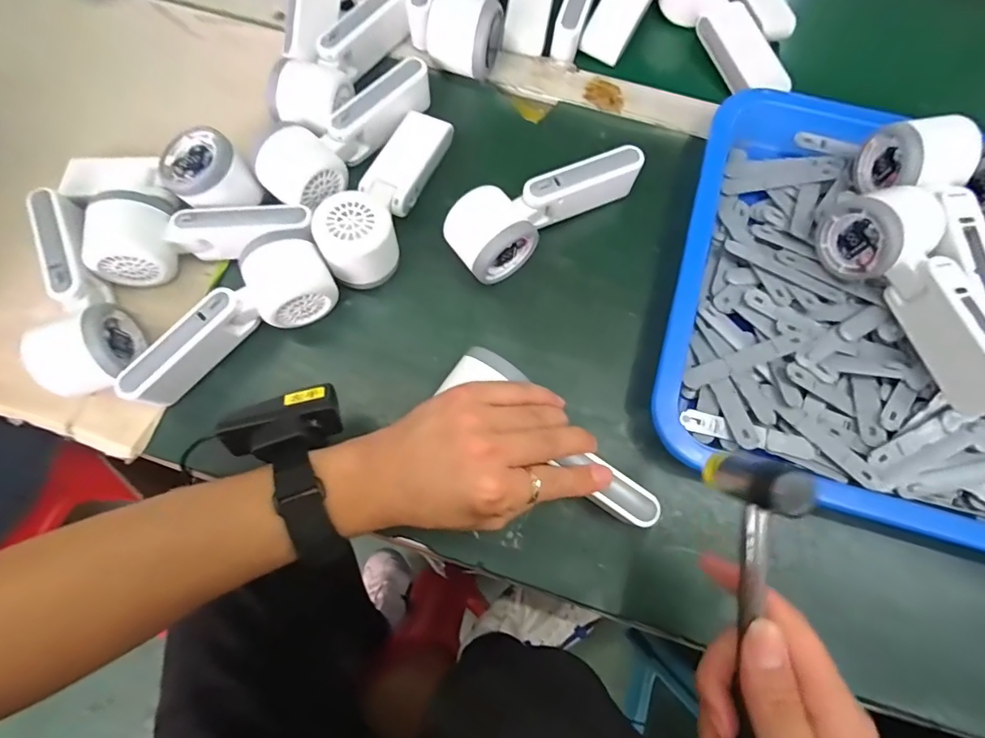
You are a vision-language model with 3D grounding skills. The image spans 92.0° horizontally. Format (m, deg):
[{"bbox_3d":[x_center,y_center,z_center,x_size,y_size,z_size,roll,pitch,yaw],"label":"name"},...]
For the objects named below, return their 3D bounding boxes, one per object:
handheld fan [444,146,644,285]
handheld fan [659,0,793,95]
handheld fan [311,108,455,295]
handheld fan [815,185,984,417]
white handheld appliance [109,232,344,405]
[{"bbox_3d":[0.041,-0.130,0.381,0.160,0.057,0.054,-33,77,-9],"label":"handheld fan"},{"bbox_3d":[0.221,-0.321,0.442,0.057,0.044,0.156,-32,90,-9],"label":"handheld fan"},{"bbox_3d":[-0.086,-0.145,0.388,0.058,0.056,0.168,18,75,5],"label":"handheld fan"},{"bbox_3d":[0.299,-0.050,0.331,0.065,0.057,0.164,-15,75,-4],"label":"handheld fan"},{"bbox_3d":[-0.199,-0.036,0.358,0.167,0.053,0.054,-32,77,-9],"label":"white handheld appliance"}]

